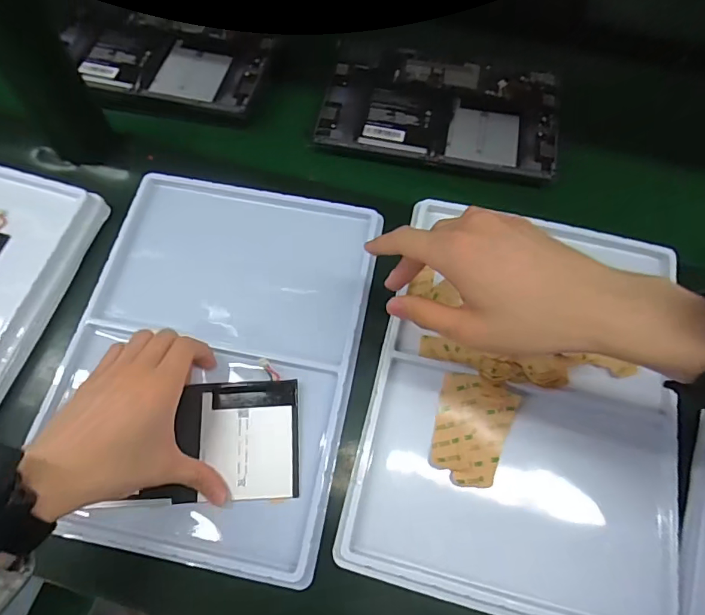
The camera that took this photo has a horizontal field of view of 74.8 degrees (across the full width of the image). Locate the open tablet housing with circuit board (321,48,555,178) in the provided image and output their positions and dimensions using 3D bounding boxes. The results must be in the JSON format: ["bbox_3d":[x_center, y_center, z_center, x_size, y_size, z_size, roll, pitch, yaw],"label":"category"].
[{"bbox_3d":[0.100,-0.223,0.512,0.254,0.012,0.163,12,68,3],"label":"open tablet housing with circuit board"}]

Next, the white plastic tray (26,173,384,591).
[{"bbox_3d":[-0.117,0.034,0.401,0.242,0.025,0.330,10,68,2],"label":"white plastic tray"}]

